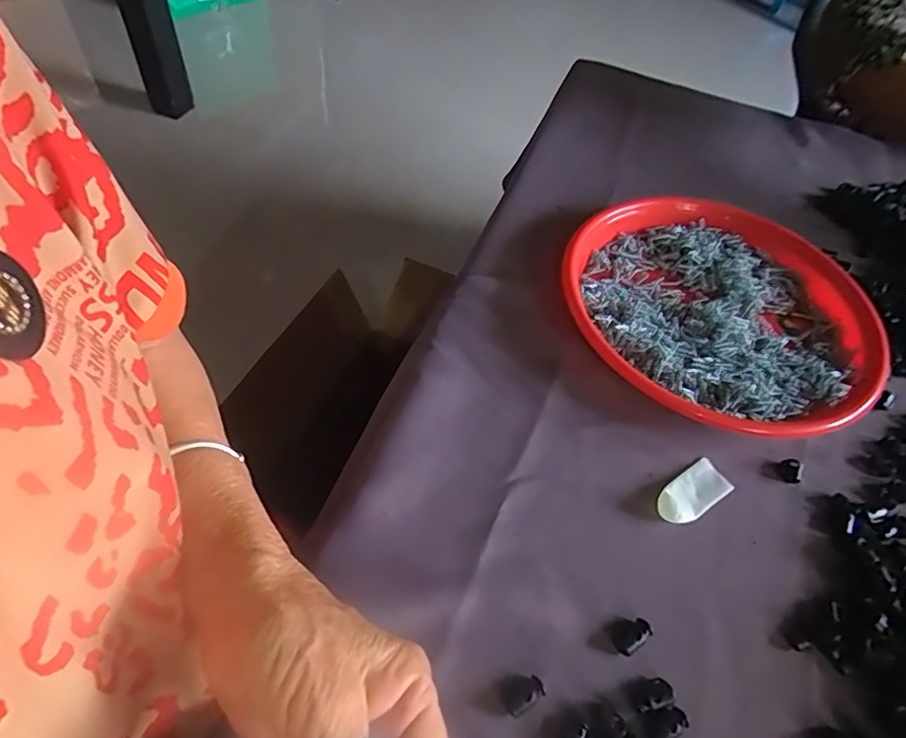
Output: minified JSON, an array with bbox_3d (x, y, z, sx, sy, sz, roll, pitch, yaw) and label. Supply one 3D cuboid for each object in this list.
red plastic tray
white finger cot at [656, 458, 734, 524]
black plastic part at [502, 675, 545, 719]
[{"bbox_3d":[0.203,-0.048,0.440,0.231,0.030,0.220,22,54,12],"label":"red plastic tray"},{"bbox_3d":[0.150,0.077,0.354,0.053,0.006,0.025,-28,60,-23],"label":"white finger cot"},{"bbox_3d":[0.035,0.161,0.281,0.020,0.008,0.014,-21,57,-19],"label":"black plastic part"}]

